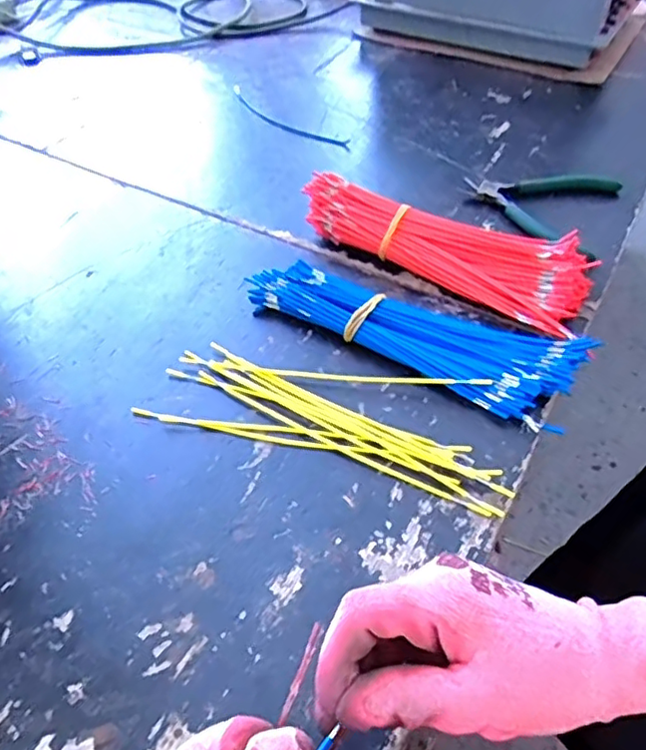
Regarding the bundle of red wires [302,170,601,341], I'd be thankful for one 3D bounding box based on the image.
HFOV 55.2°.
[{"bbox_3d":[0.096,-0.107,0.525,0.252,0.045,0.086,21,53,18],"label":"bundle of red wires"}]

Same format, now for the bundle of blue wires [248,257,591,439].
[{"bbox_3d":[0.067,-0.041,0.483,0.256,0.026,0.084,24,54,20],"label":"bundle of blue wires"}]

